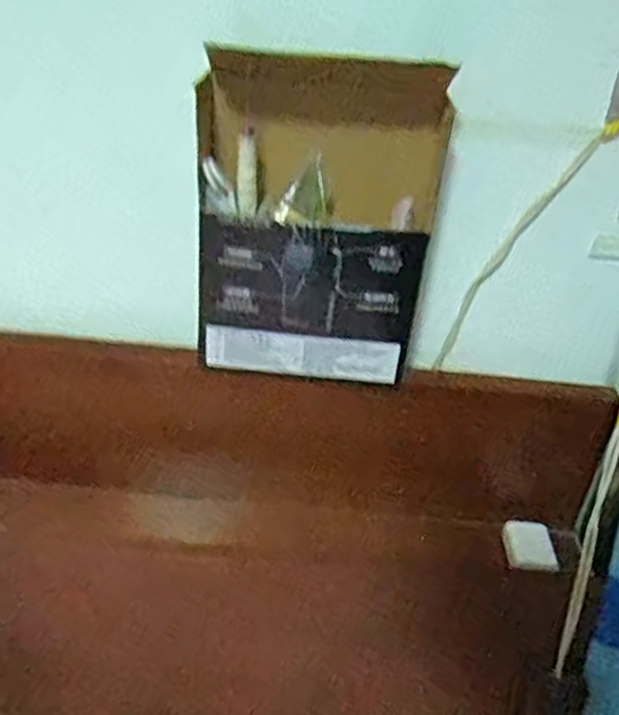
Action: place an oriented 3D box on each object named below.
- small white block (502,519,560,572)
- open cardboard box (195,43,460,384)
[{"bbox_3d":[0.196,0.166,0.626,0.039,0.016,0.051,4,33,-2],"label":"small white block"},{"bbox_3d":[0.006,-0.102,0.525,0.170,0.230,0.062,5,33,-2],"label":"open cardboard box"}]

